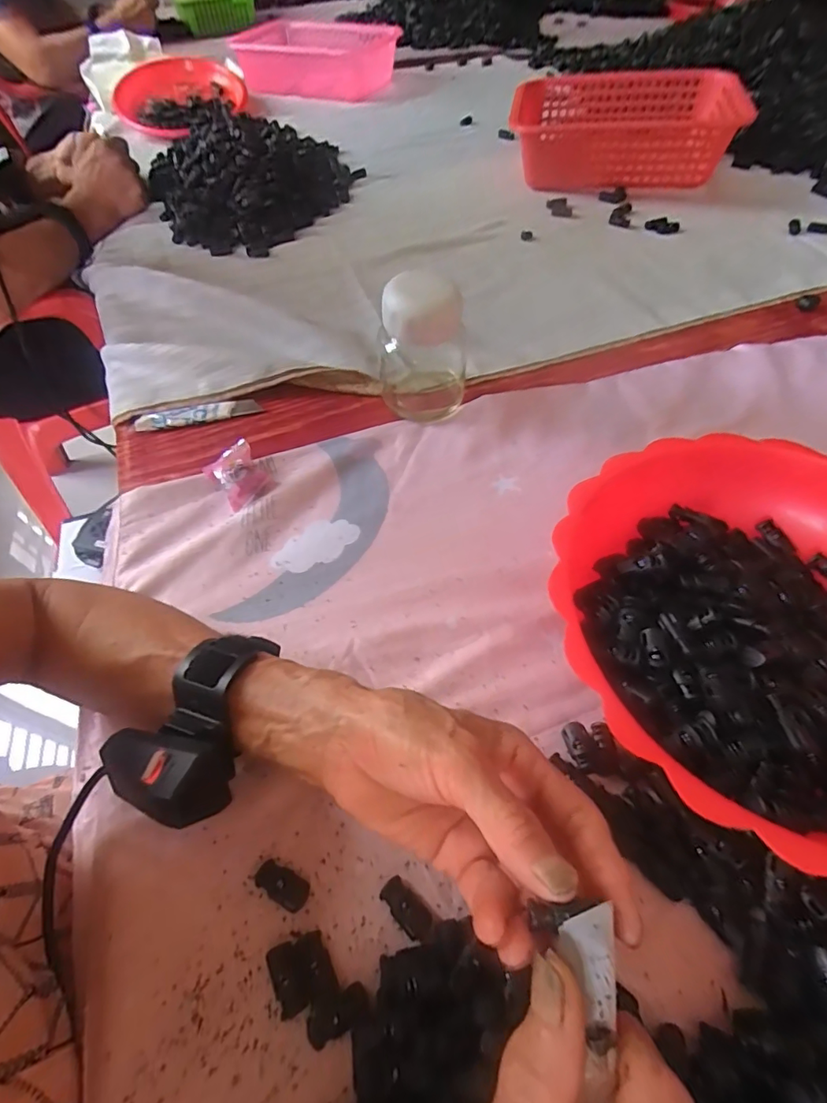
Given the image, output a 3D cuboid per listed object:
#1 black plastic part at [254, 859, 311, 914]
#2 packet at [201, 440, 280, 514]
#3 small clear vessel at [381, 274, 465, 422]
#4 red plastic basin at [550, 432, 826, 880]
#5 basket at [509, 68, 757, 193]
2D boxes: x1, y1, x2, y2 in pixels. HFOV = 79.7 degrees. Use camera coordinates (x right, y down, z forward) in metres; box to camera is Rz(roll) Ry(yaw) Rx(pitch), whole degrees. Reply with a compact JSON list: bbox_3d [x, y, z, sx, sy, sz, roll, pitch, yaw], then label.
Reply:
[{"bbox_3d":[-0.067,0.170,0.252,0.028,0.008,0.014,22,60,17],"label":"black plastic part"},{"bbox_3d":[-0.145,-0.065,0.412,0.040,0.020,0.057,-35,61,-19],"label":"packet"},{"bbox_3d":[0.007,-0.176,0.422,0.074,0.111,0.068,-3,56,1],"label":"small clear vessel"},{"bbox_3d":[0.200,0.045,0.287,0.232,0.069,0.239,-1,56,2],"label":"red plastic basin"},{"bbox_3d":[0.294,-0.598,0.709,0.293,0.088,0.190,2,56,4],"label":"basket"}]

